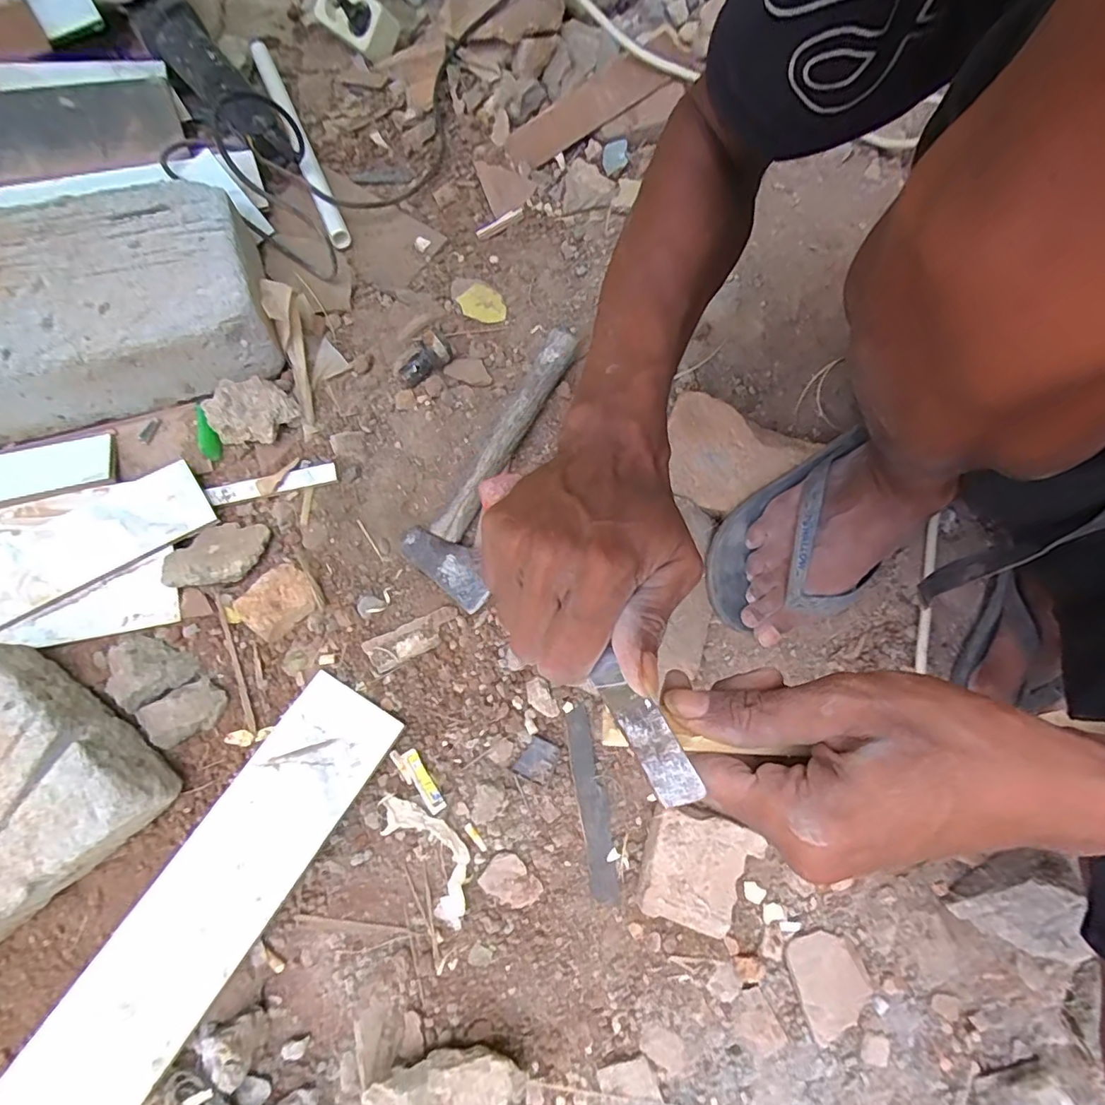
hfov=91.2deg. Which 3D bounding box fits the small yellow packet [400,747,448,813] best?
[{"bbox_3d":[-0.118,0.208,0.493,0.016,0.004,0.060,-33,78,-12],"label":"small yellow packet"}]

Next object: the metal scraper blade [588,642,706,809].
[{"bbox_3d":[0.035,0.067,0.208,0.017,0.004,0.062,-38,48,6],"label":"metal scraper blade"}]

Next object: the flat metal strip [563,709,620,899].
[{"bbox_3d":[0.036,0.226,0.493,0.025,0.006,0.163,-9,74,-2],"label":"flat metal strip"}]

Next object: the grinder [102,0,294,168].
[{"bbox_3d":[-0.417,-0.576,0.635,0.084,0.097,0.326,-41,90,-14],"label":"grinder"}]

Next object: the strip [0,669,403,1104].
[{"bbox_3d":[-0.276,0.286,0.439,0.094,0.006,0.382,29,69,12],"label":"strip"}]

